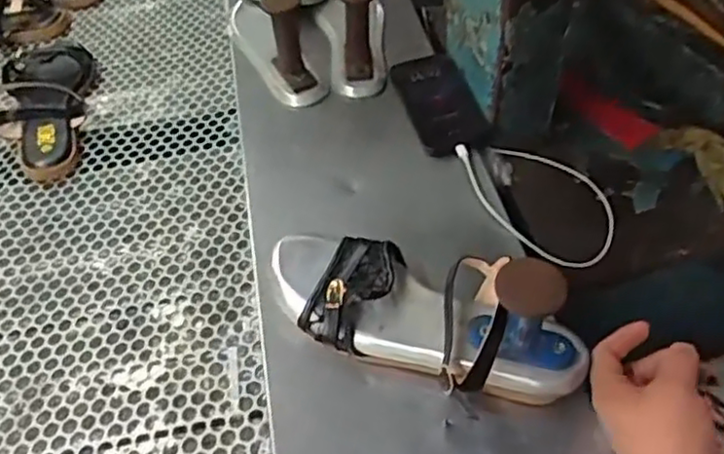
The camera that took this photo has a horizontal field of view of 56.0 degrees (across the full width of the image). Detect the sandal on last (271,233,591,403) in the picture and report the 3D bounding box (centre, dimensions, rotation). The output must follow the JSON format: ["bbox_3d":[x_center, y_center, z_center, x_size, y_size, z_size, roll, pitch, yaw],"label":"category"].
[{"bbox_3d":[0.047,0.049,0.514,0.238,0.124,0.090,13,51,15],"label":"sandal on last"}]

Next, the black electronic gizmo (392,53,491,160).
[{"bbox_3d":[0.079,-0.133,0.721,0.067,0.027,0.141,-15,49,-9],"label":"black electronic gizmo"}]

